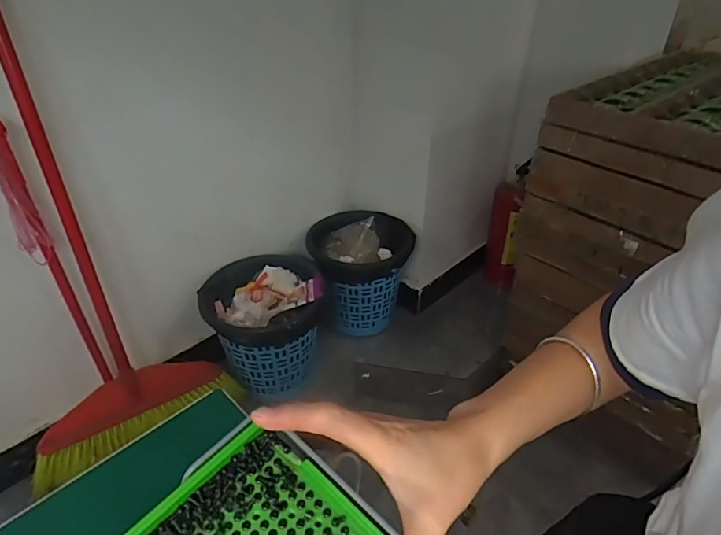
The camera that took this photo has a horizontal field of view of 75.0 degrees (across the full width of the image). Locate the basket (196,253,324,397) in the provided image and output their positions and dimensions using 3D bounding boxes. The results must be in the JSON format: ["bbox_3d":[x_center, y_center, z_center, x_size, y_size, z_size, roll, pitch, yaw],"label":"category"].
[{"bbox_3d":[-0.214,0.137,1.111,0.259,0.244,0.249,0,36,0],"label":"basket"}]

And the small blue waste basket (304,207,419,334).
[{"bbox_3d":[-0.001,0.017,1.335,0.263,0.274,0.280,-3,36,-5],"label":"small blue waste basket"}]

